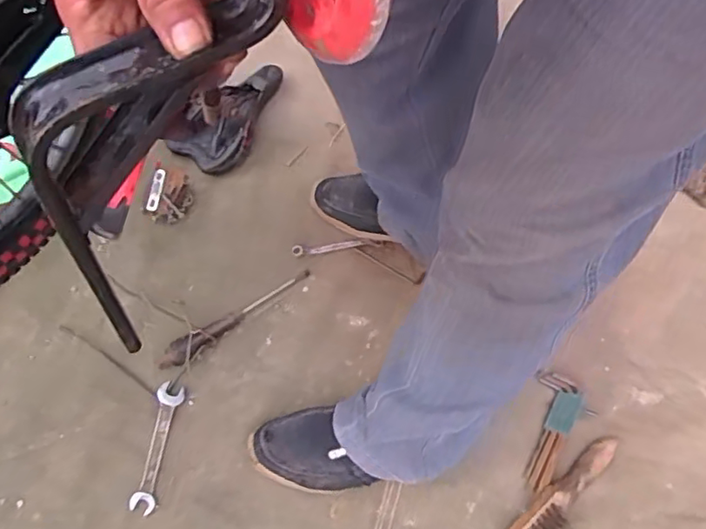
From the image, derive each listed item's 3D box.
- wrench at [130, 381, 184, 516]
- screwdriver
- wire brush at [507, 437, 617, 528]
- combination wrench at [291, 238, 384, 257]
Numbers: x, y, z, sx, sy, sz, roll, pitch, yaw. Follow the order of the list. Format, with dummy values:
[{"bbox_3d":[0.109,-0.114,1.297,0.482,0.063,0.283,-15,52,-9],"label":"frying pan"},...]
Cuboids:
[{"bbox_3d":[-0.248,0.228,0.763,0.032,0.004,0.156,12,64,-7],"label":"wrench"},{"bbox_3d":[-0.167,0.068,0.846,0.237,0.032,0.032,-37,73,-21],"label":"screwdriver"},{"bbox_3d":[0.253,0.307,0.761,0.264,0.037,0.054,-38,73,-22],"label":"wire brush"},{"bbox_3d":[-0.022,-0.028,0.907,0.138,0.013,0.017,-7,65,-10],"label":"combination wrench"}]

